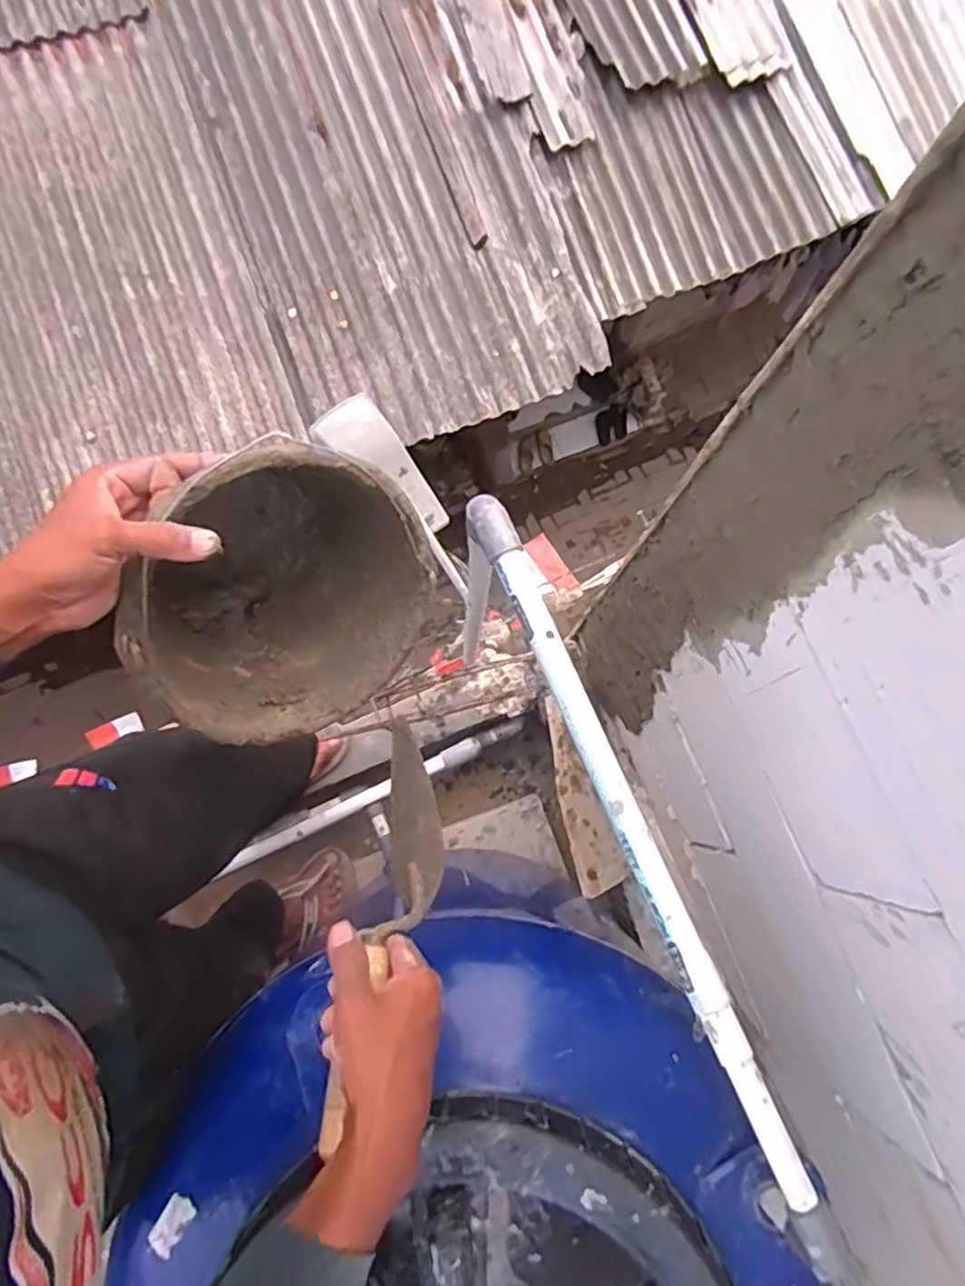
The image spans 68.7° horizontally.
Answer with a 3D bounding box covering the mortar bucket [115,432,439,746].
[{"bbox_3d":[-0.189,-0.063,0.615,0.246,0.260,0.167,-40,47,-8],"label":"mortar bucket"}]

